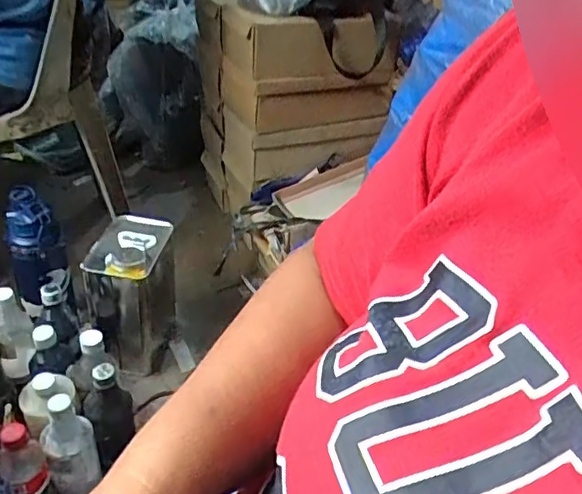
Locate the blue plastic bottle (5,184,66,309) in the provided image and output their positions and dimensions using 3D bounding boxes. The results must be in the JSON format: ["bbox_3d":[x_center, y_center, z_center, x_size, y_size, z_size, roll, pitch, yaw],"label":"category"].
[{"bbox_3d":[-0.428,0.011,0.954,0.068,0.203,0.070,17,39,13],"label":"blue plastic bottle"}]

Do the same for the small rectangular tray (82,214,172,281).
[{"bbox_3d":[-0.269,-0.003,0.957,0.105,0.025,0.150,11,38,5],"label":"small rectangular tray"}]

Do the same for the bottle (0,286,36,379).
[{"bbox_3d":[-0.452,0.139,0.927,0.056,0.161,0.053,-7,40,-19],"label":"bottle"}]

